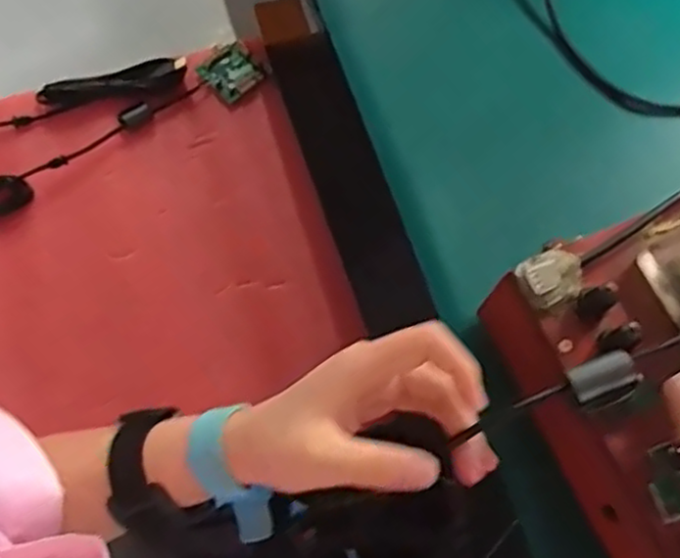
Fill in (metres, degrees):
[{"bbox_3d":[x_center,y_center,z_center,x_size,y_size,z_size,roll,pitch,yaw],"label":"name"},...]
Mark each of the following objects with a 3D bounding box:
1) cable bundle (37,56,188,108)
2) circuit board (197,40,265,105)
[{"bbox_3d":[-0.229,-0.200,0.729,0.146,0.011,0.033,-16,72,-8],"label":"cable bundle"},{"bbox_3d":[-0.112,-0.217,0.749,0.057,0.010,0.051,-42,77,-15],"label":"circuit board"}]

